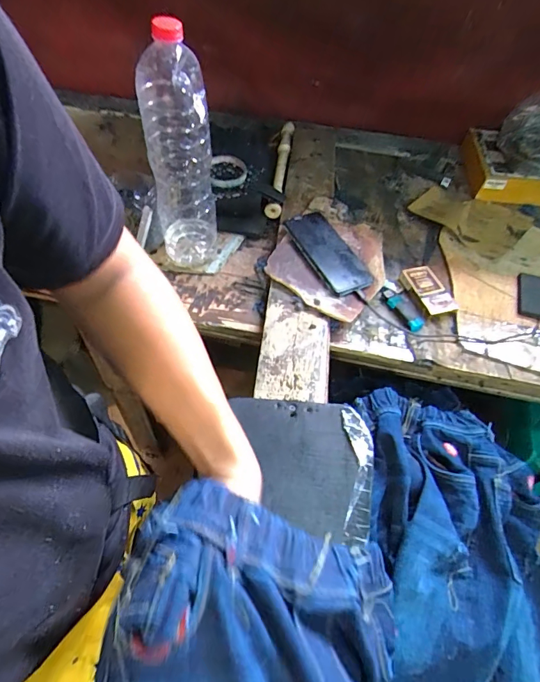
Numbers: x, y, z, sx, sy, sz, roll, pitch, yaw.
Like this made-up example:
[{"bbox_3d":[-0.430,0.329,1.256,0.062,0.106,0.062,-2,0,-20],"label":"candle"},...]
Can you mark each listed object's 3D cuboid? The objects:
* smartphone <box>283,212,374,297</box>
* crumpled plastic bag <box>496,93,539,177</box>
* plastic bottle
[{"bbox_3d":[0.094,-0.146,0.652,0.076,0.015,0.171,-22,61,-15],"label":"smartphone"},{"bbox_3d":[0.525,-0.398,0.790,0.137,0.093,0.124,22,59,12],"label":"crumpled plastic bag"},{"bbox_3d":[-0.125,-0.237,0.563,0.089,0.305,0.072,-5,58,-6],"label":"plastic bottle"}]

